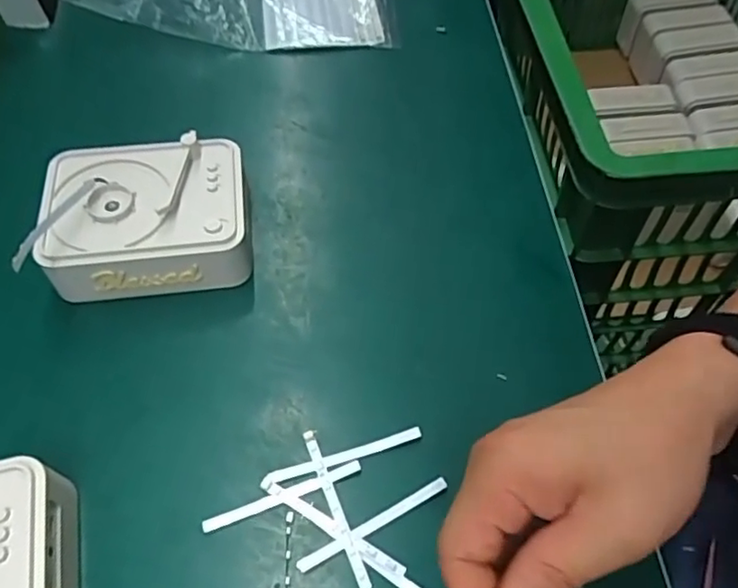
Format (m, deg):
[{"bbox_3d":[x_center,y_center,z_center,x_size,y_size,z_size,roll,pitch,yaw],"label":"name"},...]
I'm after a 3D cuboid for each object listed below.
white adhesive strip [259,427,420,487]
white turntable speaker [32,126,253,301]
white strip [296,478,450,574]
[{"bbox_3d":[-0.015,0.092,0.345,0.091,0.005,0.008,-16,59,-10],"label":"white adhesive strip"},{"bbox_3d":[-0.144,-0.050,0.405,0.128,0.055,0.099,-7,58,-5],"label":"white turntable speaker"},{"bbox_3d":[0.003,0.121,0.324,0.088,0.004,0.007,-26,62,-16],"label":"white strip"}]

